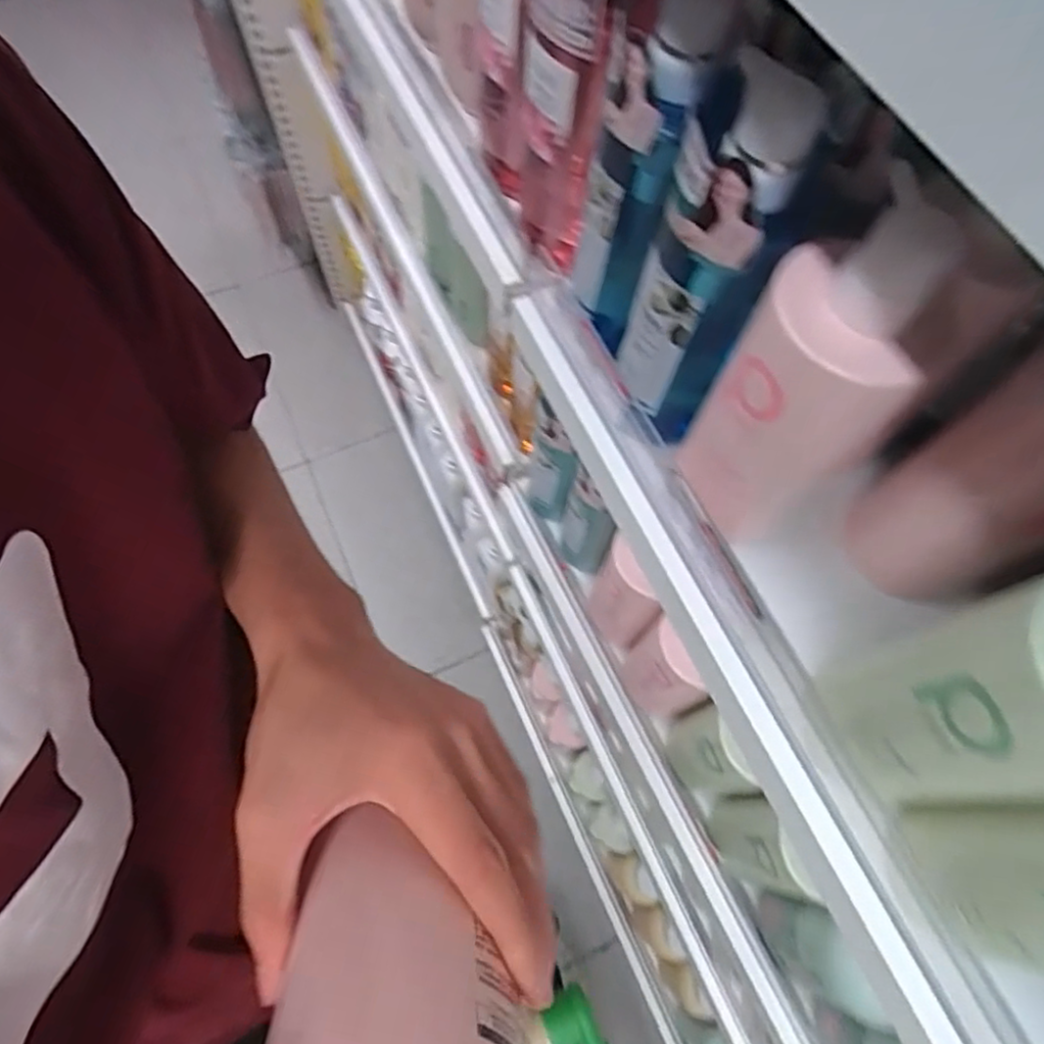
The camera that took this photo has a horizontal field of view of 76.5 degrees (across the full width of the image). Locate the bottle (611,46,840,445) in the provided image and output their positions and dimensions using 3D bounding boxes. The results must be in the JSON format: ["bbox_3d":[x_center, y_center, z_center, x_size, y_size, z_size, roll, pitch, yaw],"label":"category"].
[{"bbox_3d":[0.097,-0.130,0.364,0.063,0.203,0.072,29,70,11],"label":"bottle"}]

